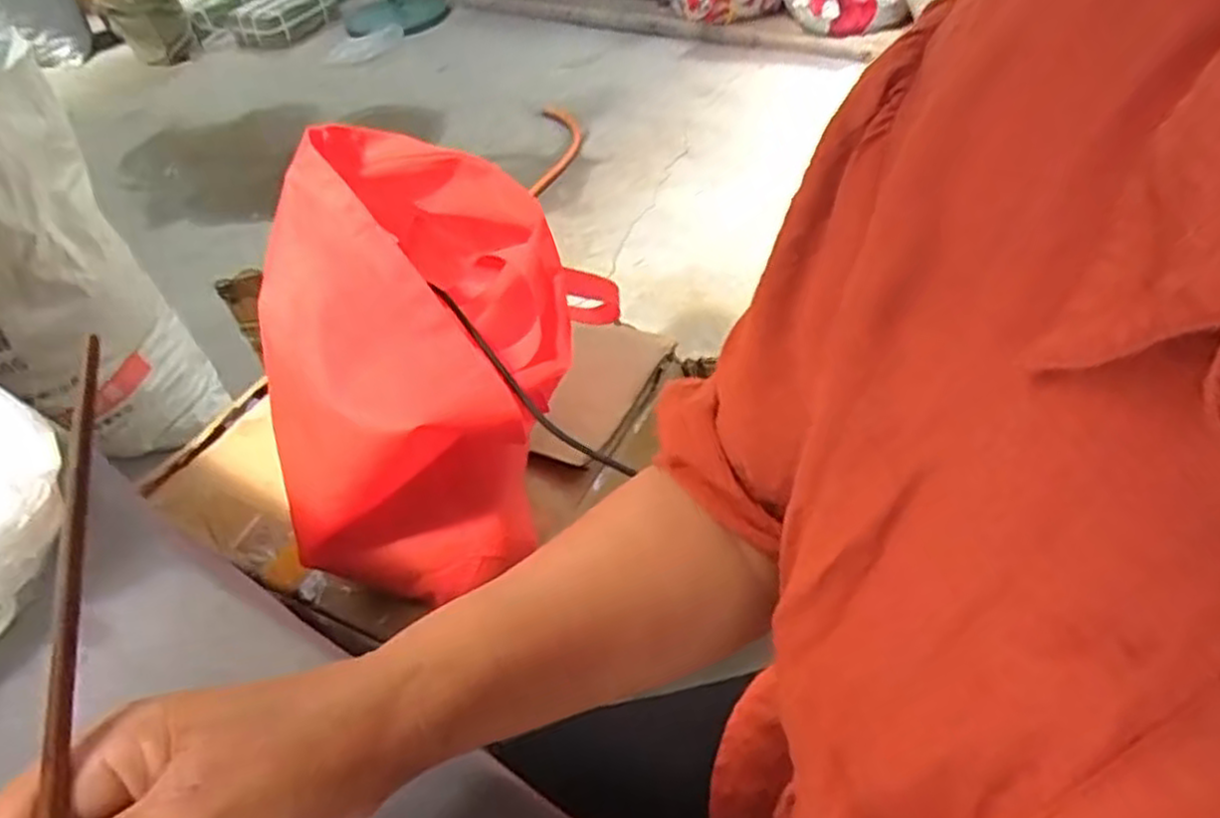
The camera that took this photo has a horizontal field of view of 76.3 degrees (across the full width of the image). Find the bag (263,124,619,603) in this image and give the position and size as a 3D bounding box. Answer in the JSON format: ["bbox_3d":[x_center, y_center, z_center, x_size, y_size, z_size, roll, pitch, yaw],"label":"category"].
[{"bbox_3d":[-0.135,-0.047,0.620,0.205,0.239,0.299,0,45,8],"label":"bag"}]

